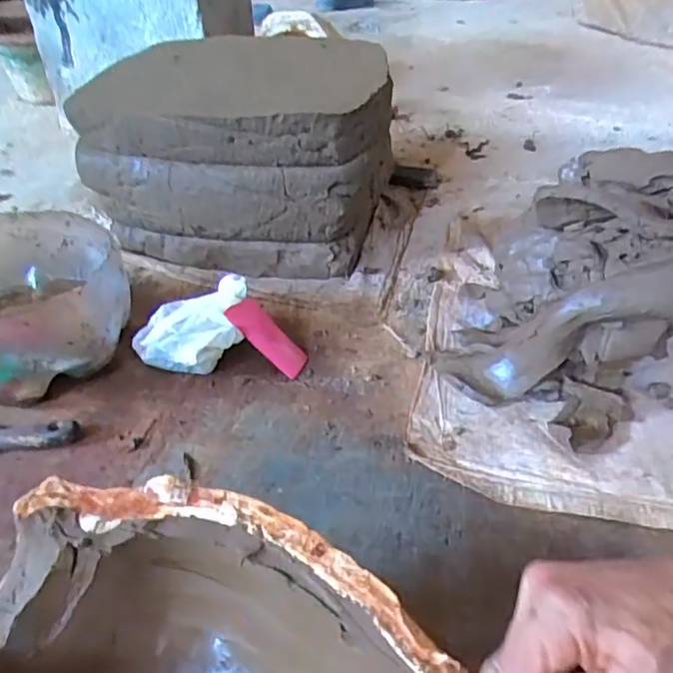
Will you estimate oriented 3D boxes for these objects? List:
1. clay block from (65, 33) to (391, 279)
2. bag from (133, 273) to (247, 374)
[{"bbox_3d":[-0.126,-0.273,0.923,0.400,0.243,0.313,8,40,10],"label":"clay block"},{"bbox_3d":[-0.171,-0.014,0.726,0.133,0.087,0.111,22,45,25],"label":"bag"}]

